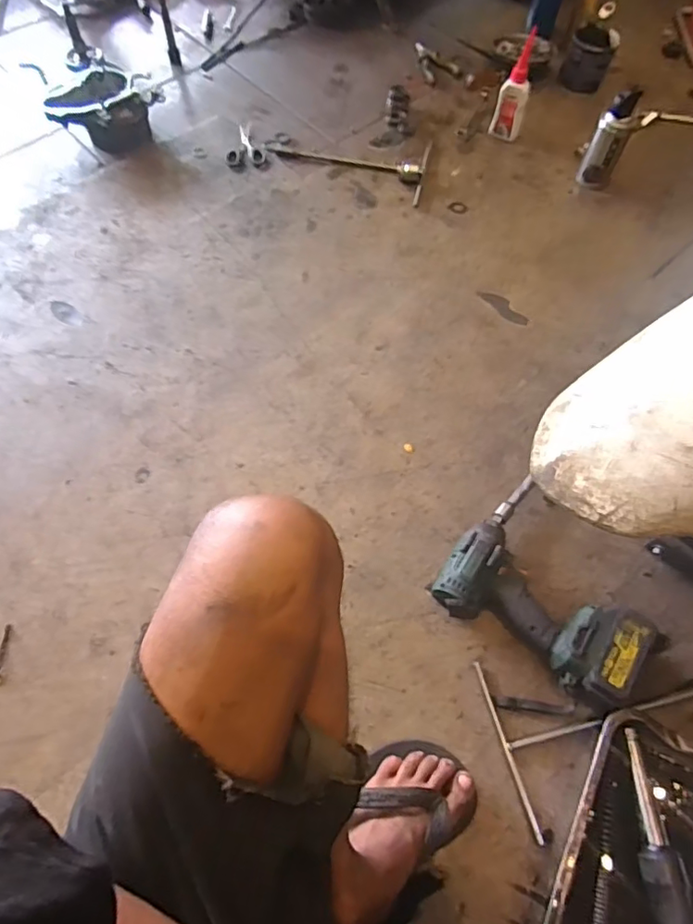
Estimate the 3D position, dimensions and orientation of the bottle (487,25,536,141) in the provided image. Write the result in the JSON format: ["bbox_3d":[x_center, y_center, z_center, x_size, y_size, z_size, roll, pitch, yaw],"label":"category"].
[{"bbox_3d":[0.335,-0.735,1.073,0.060,0.177,0.040,18,65,7],"label":"bottle"}]

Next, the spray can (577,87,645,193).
[{"bbox_3d":[0.502,-0.610,1.040,0.068,0.168,0.055,30,67,12],"label":"spray can"}]

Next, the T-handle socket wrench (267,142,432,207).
[{"bbox_3d":[0.001,-0.610,1.087,0.319,0.027,0.156,11,64,4],"label":"T-handle socket wrench"}]

